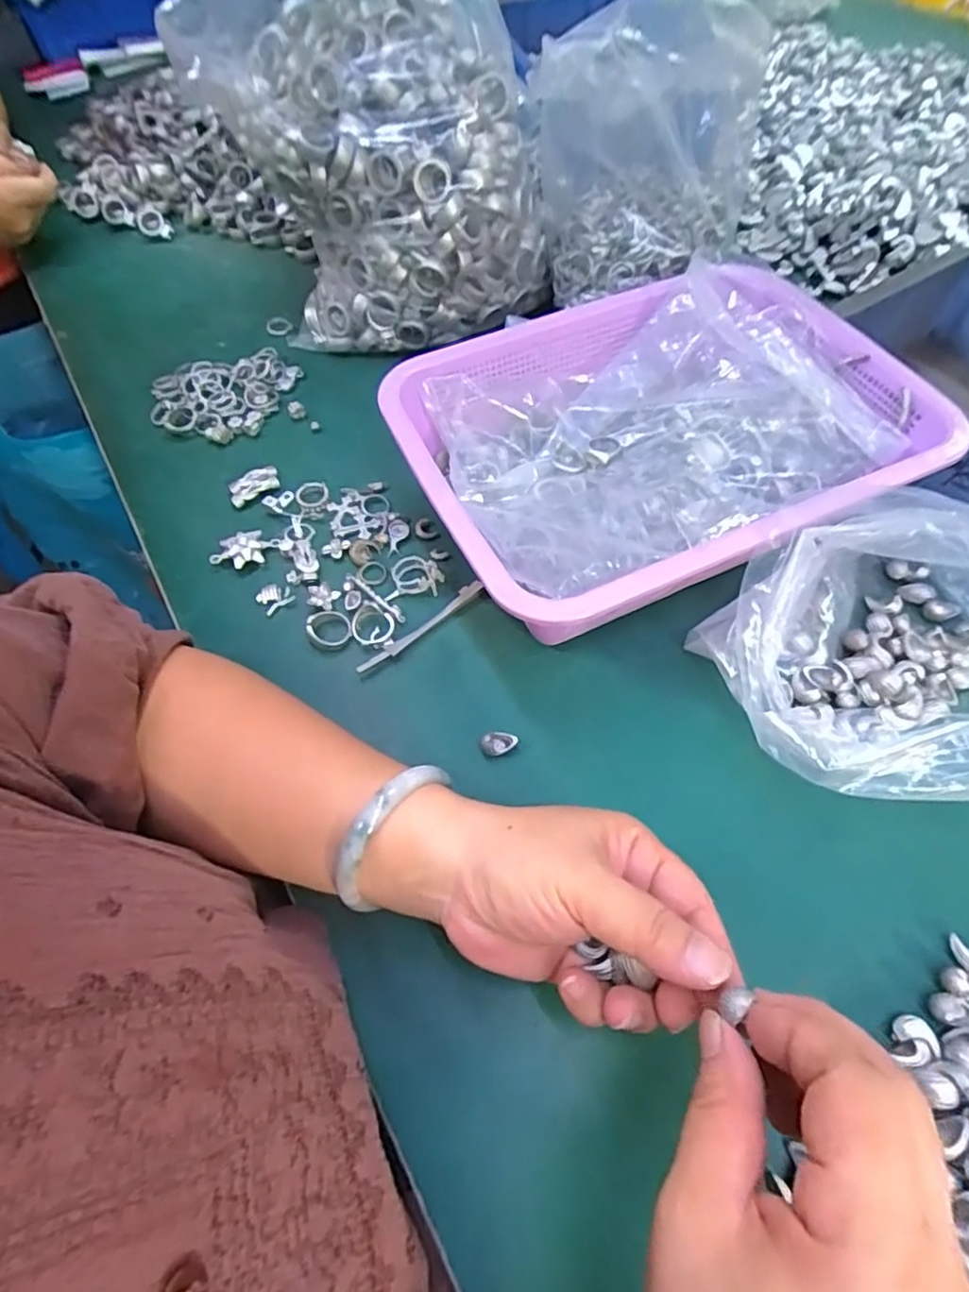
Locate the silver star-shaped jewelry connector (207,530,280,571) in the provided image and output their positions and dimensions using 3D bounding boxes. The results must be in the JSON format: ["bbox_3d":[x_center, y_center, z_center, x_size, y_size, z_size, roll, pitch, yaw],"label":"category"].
[{"bbox_3d":[-0.161,-0.065,0.421,0.044,0.014,0.021,-33,63,-15],"label":"silver star-shaped jewelry connector"}]

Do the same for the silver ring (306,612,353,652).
[{"bbox_3d":[-0.096,-0.012,0.386,0.024,0.009,0.025,-2,60,3],"label":"silver ring"}]

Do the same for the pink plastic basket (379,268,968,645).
[{"bbox_3d":[0.107,-0.126,0.405,0.299,0.079,0.223,-24,61,-10],"label":"pink plastic basket"}]

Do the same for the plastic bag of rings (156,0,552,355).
[{"bbox_3d":[-0.079,-0.375,0.472,0.237,0.222,0.184,-15,60,-5],"label":"plastic bag of rings"}]

